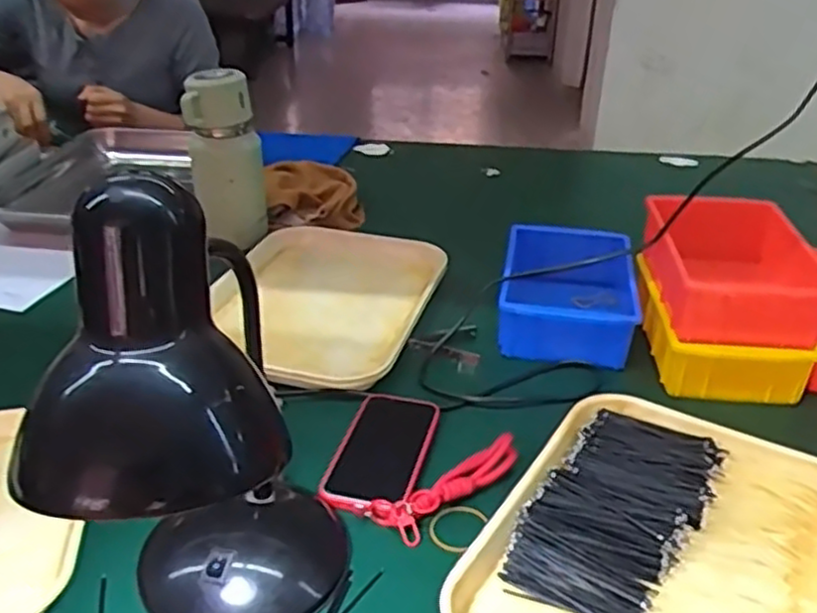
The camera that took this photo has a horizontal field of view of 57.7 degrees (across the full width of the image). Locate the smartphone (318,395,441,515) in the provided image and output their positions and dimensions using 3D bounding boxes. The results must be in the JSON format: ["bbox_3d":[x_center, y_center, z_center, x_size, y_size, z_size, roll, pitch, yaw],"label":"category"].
[{"bbox_3d":[-0.020,0.113,0.605,0.070,0.013,0.142,8,31,11],"label":"smartphone"}]

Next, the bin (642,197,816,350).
[{"bbox_3d":[0.318,-0.036,0.726,0.146,0.063,0.189,4,30,4],"label":"bin"}]

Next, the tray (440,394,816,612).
[{"bbox_3d":[0.187,0.166,0.515,0.227,0.021,0.297,17,35,27],"label":"tray"}]

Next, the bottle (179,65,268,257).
[{"bbox_3d":[-0.217,-0.171,0.888,0.085,0.206,0.066,-6,31,-13],"label":"bottle"}]

